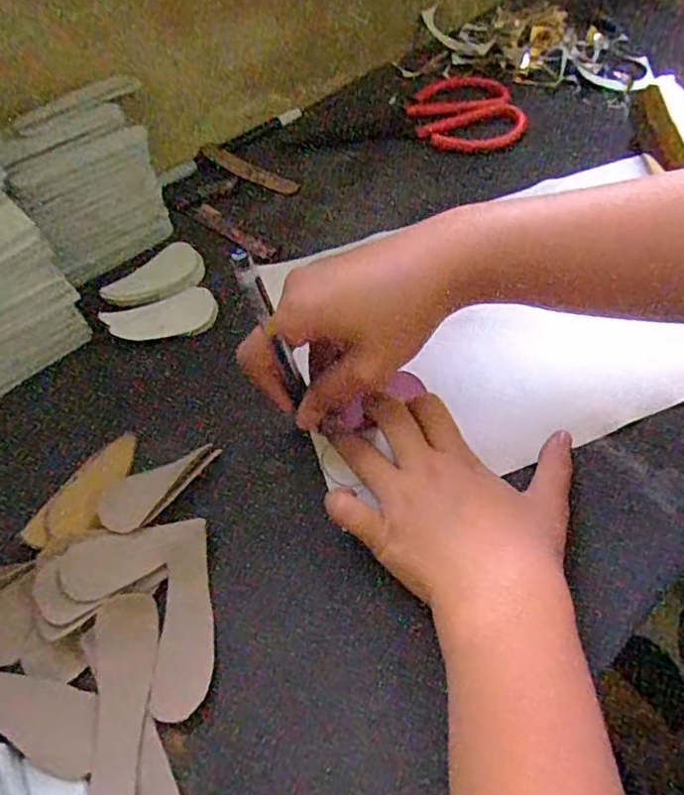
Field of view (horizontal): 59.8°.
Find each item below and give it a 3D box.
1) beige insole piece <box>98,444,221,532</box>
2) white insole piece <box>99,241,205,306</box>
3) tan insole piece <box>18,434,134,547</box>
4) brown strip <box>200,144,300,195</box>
[{"bbox_3d":[-0.103,0.046,0.331,0.031,0.006,0.068,33,64,21],"label":"beige insole piece"},{"bbox_3d":[-0.132,-0.085,0.420,0.071,0.008,0.039,-37,63,-20],"label":"white insole piece"},{"bbox_3d":[-0.138,0.052,0.329,0.033,0.013,0.076,22,60,15],"label":"tan insole piece"},{"bbox_3d":[-0.076,-0.186,0.488,0.084,0.004,0.018,22,74,1],"label":"brown strip"}]

